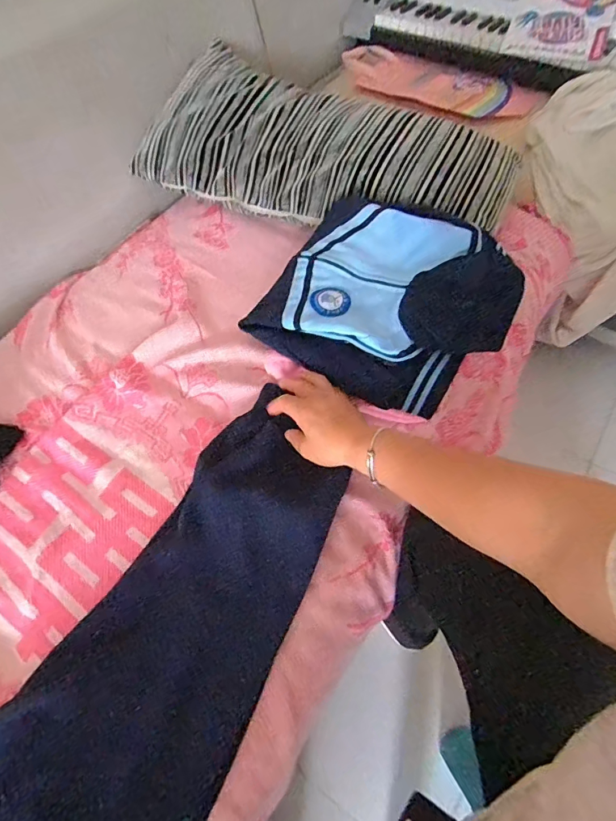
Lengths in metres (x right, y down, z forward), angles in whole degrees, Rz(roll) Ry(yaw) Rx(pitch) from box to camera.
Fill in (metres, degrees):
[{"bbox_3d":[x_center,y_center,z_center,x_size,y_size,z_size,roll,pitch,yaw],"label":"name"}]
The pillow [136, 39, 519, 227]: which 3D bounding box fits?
[{"bbox_3d":[0.033,-0.476,0.821,0.662,0.107,0.332,23,62,16],"label":"pillow"}]

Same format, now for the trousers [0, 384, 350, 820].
[{"bbox_3d":[-0.154,0.279,0.434,0.207,0.053,0.627,22,67,16],"label":"trousers"}]

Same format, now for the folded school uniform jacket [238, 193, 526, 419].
[{"bbox_3d":[0.114,-0.172,0.611,0.309,0.061,0.332,23,62,16],"label":"folded school uniform jacket"}]

